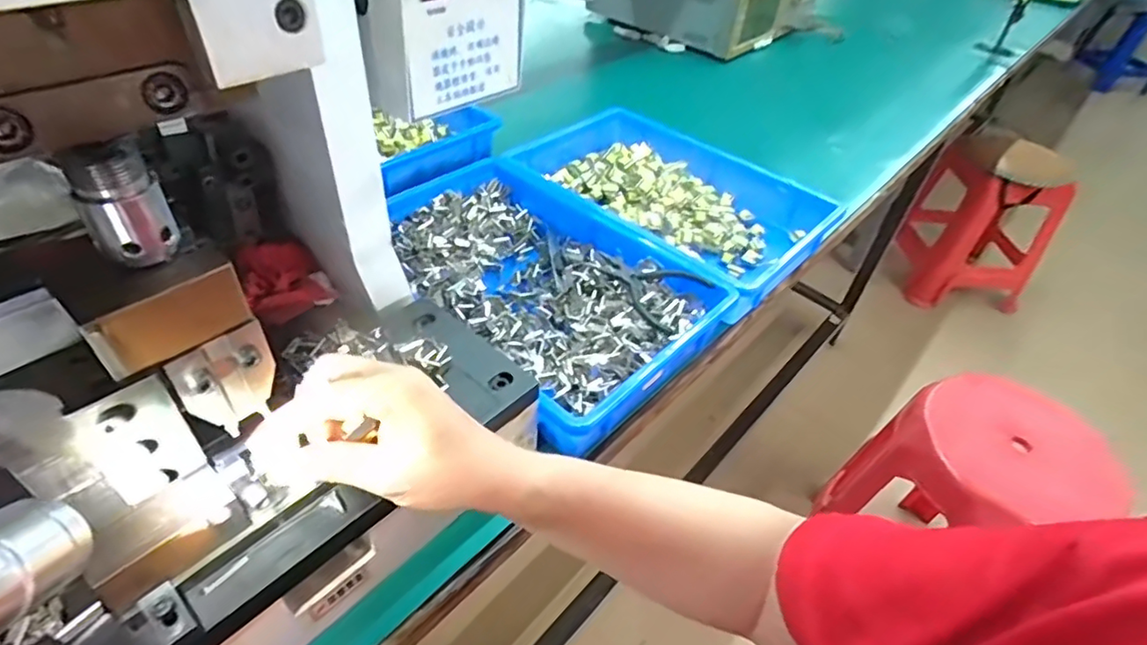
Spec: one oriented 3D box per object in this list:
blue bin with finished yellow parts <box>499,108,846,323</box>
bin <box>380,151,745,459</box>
[{"bbox_3d":[0.108,-0.168,0.754,0.397,0.060,0.245,35,50,27],"label":"blue bin with finished yellow parts"},{"bbox_3d":[-0.044,-0.049,0.609,0.358,0.053,0.225,36,51,28],"label":"bin"}]

